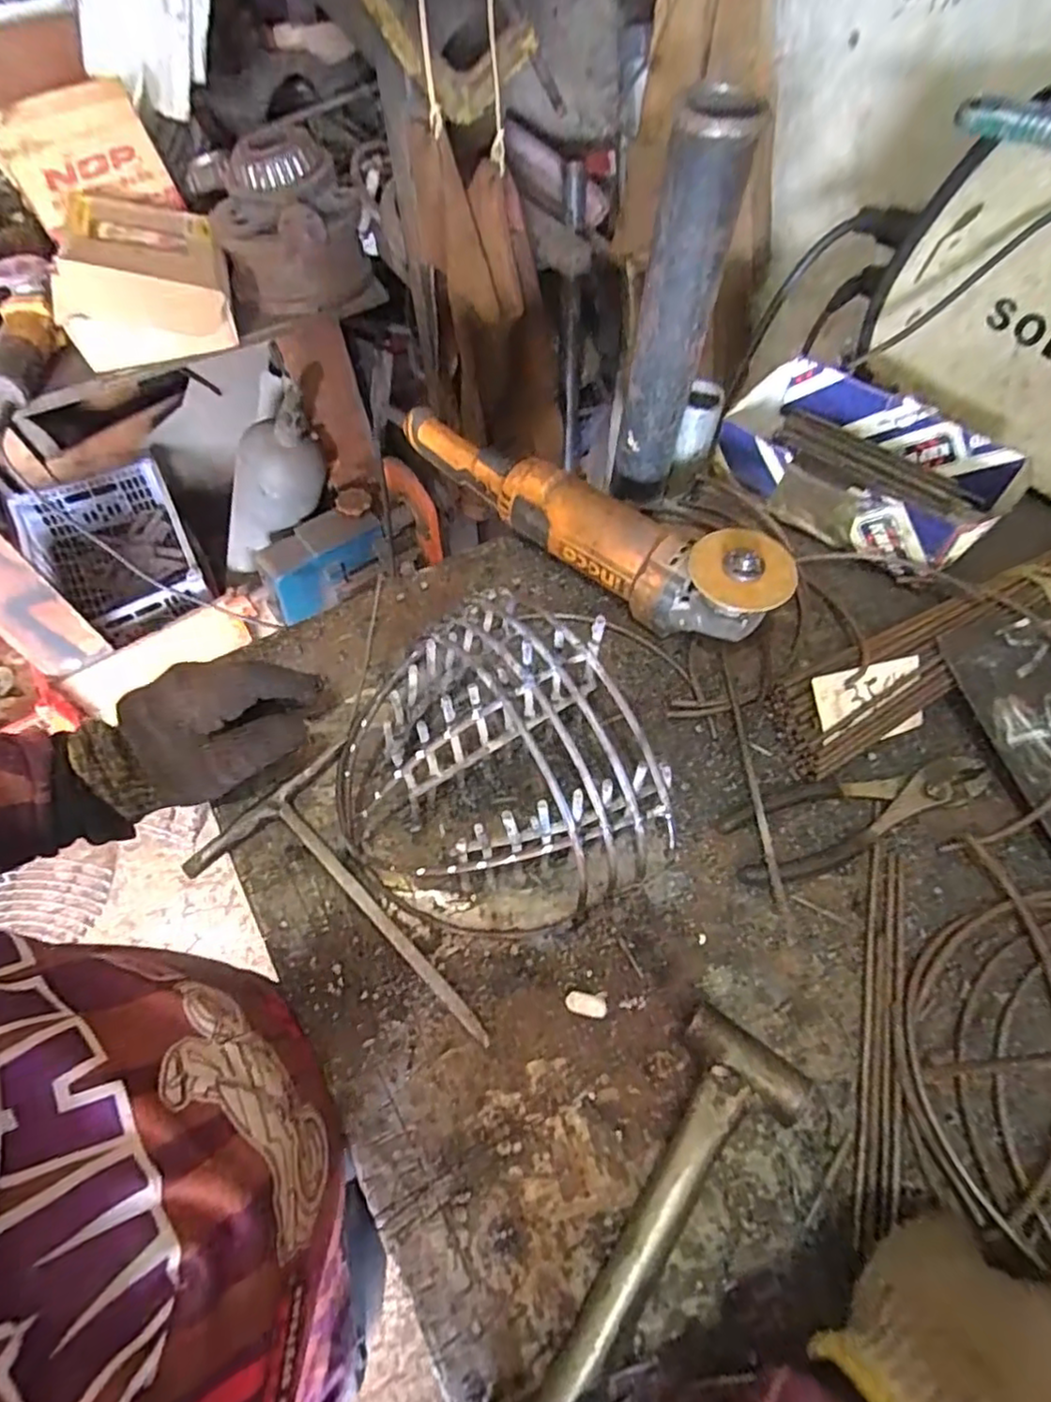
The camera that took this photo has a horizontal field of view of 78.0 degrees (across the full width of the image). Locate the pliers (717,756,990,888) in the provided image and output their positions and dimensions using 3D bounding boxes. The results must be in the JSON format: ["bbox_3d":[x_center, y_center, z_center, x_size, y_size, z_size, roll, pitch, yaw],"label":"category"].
[{"bbox_3d":[0.235,0.078,0.457,0.193,0.016,0.059,-15,60,-7],"label":"pliers"}]

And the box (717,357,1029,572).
[{"bbox_3d":[0.299,-0.211,0.587,0.234,0.057,0.143,40,68,22],"label":"box"}]

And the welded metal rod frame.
[{"bbox_3d":[-0.025,0.040,0.427,0.206,0.117,0.203,-16,60,-7],"label":"welded metal rod frame"}]

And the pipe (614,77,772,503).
[{"bbox_3d":[0.104,-0.263,0.475,0.049,0.277,0.051,17,62,6],"label":"pipe"}]

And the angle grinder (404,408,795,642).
[{"bbox_3d":[0.038,-0.162,0.548,0.377,0.082,0.074,38,67,21],"label":"angle grinder"}]

